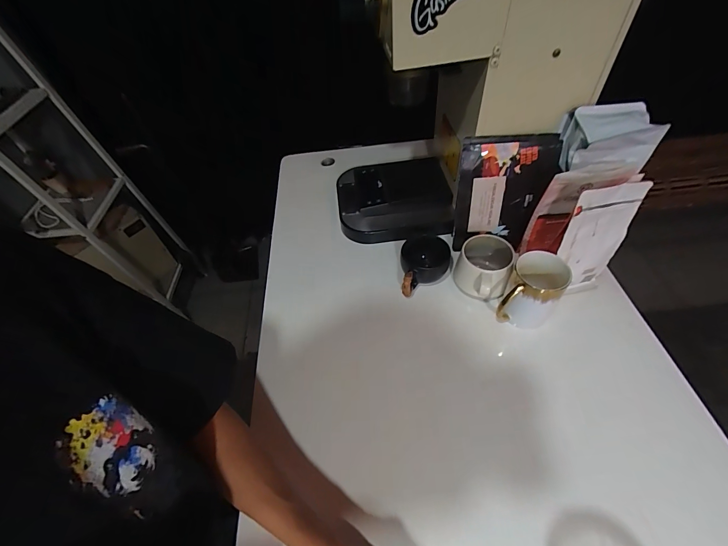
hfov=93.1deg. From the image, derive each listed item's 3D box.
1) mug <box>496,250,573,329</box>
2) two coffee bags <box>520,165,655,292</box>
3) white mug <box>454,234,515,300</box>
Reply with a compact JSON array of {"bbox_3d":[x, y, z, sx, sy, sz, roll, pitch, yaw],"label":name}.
[{"bbox_3d":[0.248,0.031,0.512,0.076,0.103,0.097,30,59,26],"label":"mug"},{"bbox_3d":[0.317,-0.064,0.515,0.104,0.183,0.086,-8,51,-1],"label":"two coffee bags"},{"bbox_3d":[0.189,-0.003,0.550,0.080,0.072,0.096,14,54,16],"label":"white mug"}]

